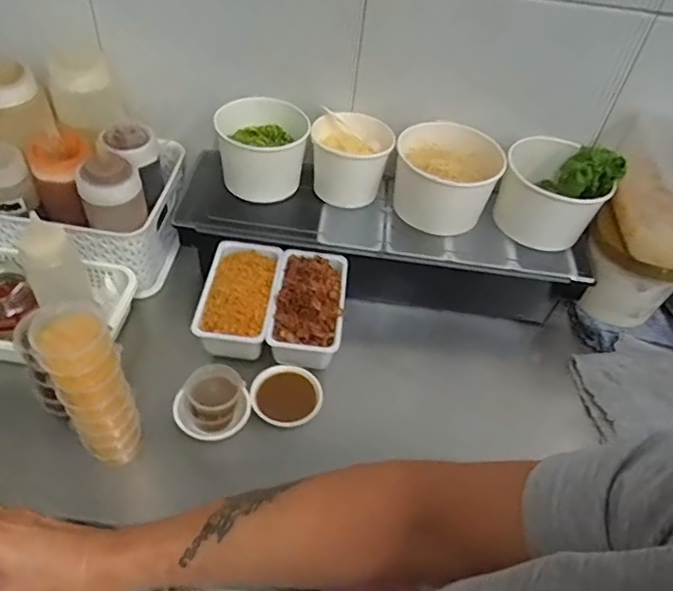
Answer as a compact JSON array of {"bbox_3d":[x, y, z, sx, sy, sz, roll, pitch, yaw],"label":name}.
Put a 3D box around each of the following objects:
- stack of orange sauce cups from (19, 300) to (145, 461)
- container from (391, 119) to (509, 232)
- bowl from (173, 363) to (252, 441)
[{"bbox_3d":[-0.205,0.083,0.471,0.056,0.180,0.048,-30,56,-30],"label":"stack of orange sauce cups"},{"bbox_3d":[0.130,-0.132,0.666,0.119,0.094,0.115,3,46,-4],"label":"container"},{"bbox_3d":[-0.120,0.106,0.546,0.058,0.049,0.065,27,49,18],"label":"bowl"}]

